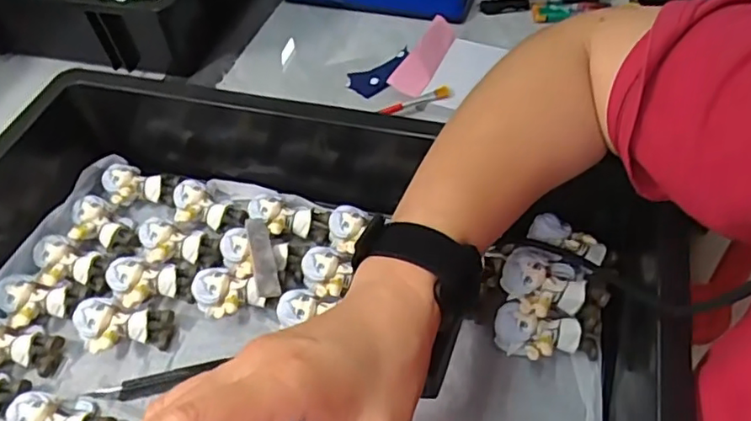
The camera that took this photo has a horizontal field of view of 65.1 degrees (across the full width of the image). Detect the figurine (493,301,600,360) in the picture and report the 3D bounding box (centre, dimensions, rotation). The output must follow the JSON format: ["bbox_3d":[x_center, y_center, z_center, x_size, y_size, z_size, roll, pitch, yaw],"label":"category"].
[{"bbox_3d":[0.106,0.075,0.358,0.059,0.031,0.023,0,11,2],"label":"figurine"}]

